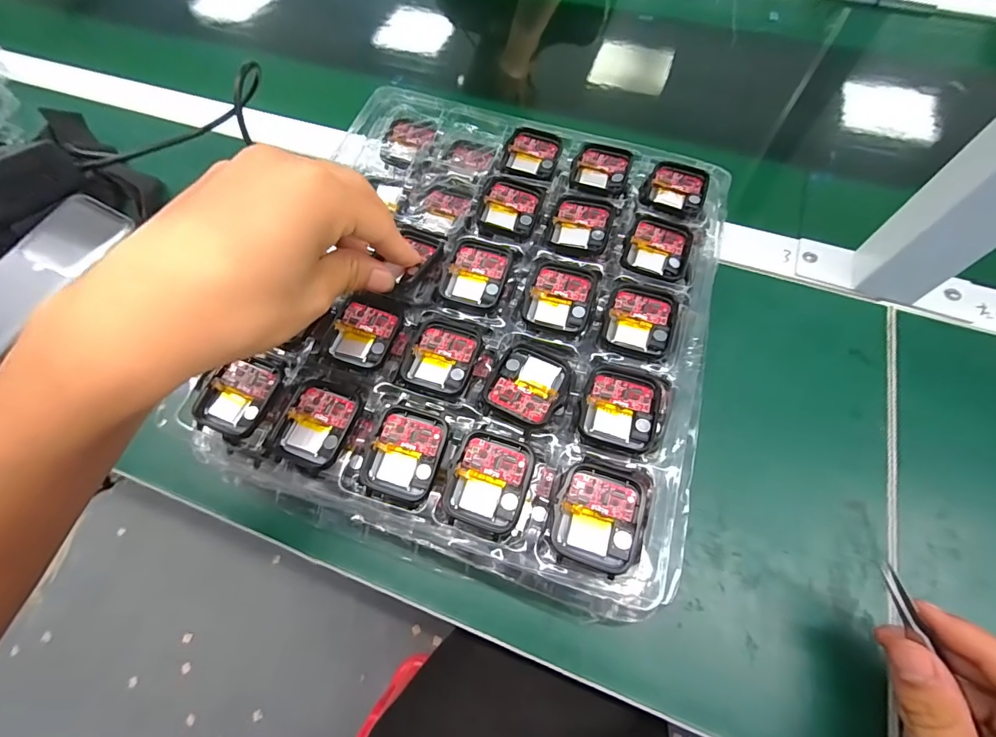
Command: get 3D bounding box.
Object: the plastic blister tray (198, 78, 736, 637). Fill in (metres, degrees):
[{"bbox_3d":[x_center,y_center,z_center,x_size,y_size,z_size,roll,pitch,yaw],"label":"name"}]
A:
[{"bbox_3d":[-0.006,-0.044,0.262,0.255,0.034,0.287,16,67,6],"label":"plastic blister tray"}]

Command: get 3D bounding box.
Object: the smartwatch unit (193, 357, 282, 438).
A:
[{"bbox_3d":[-0.140,0.015,0.237,0.038,0.010,0.041,18,66,10],"label":"smartwatch unit"}]

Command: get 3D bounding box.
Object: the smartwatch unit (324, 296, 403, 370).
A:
[{"bbox_3d":[-0.076,-0.021,0.246,0.037,0.004,0.040,17,66,9],"label":"smartwatch unit"}]

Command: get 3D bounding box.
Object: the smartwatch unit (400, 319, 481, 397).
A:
[{"bbox_3d":[-0.031,-0.007,0.238,0.037,0.004,0.041,16,66,9],"label":"smartwatch unit"}]

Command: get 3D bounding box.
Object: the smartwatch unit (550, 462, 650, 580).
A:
[{"bbox_3d":[0.047,0.067,0.197,0.039,0.010,0.045,14,65,8],"label":"smartwatch unit"}]

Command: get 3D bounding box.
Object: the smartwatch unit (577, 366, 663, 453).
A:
[{"bbox_3d":[0.063,0.020,0.219,0.039,0.006,0.043,14,65,8],"label":"smartwatch unit"}]

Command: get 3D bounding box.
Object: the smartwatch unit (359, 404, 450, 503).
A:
[{"bbox_3d":[-0.046,0.042,0.216,0.036,0.011,0.042,14,65,8],"label":"smartwatch unit"}]

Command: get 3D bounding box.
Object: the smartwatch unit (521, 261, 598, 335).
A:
[{"bbox_3d":[0.036,-0.042,0.249,0.038,0.008,0.043,16,65,9],"label":"smartwatch unit"}]

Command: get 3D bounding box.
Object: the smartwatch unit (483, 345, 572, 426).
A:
[{"bbox_3d":[0.016,0.007,0.224,0.037,0.005,0.041,22,67,12],"label":"smartwatch unit"}]

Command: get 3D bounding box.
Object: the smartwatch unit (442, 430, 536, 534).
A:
[{"bbox_3d":[-0.004,0.053,0.206,0.037,0.012,0.042,15,65,9],"label":"smartwatch unit"}]

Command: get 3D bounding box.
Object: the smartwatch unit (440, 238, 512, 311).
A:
[{"bbox_3d":[-0.013,-0.057,0.257,0.036,0.007,0.042,17,66,9],"label":"smartwatch unit"}]

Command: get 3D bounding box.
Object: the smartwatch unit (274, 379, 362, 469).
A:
[{"bbox_3d":[-0.094,0.029,0.226,0.037,0.008,0.043,17,66,9],"label":"smartwatch unit"}]

